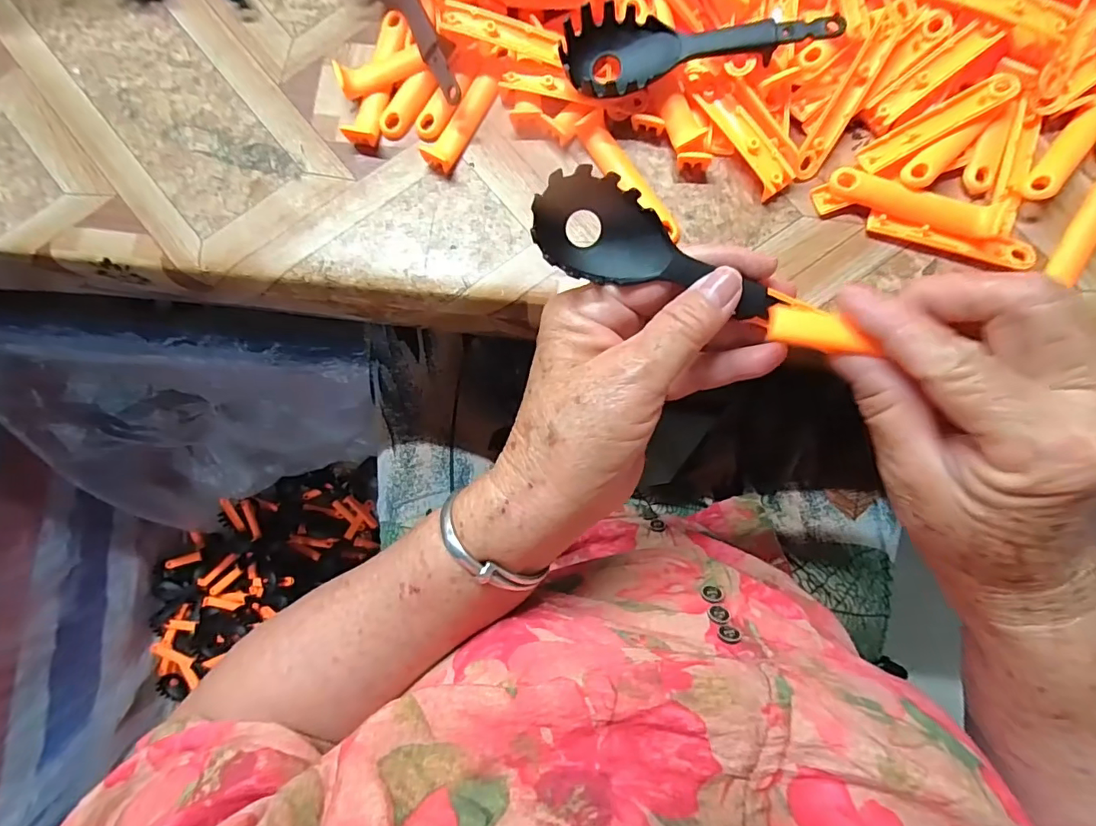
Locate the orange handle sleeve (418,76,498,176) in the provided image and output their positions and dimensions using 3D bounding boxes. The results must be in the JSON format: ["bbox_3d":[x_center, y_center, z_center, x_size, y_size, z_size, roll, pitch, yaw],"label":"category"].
[{"bbox_3d":[-0.045,-0.152,0.263,0.016,0.009,0.056,32,90,4],"label":"orange handle sleeve"}]

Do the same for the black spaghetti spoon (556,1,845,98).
[{"bbox_3d":[0.069,-0.177,0.243,0.124,0.025,0.029,-2,88,3],"label":"black spaghetti spoon"}]

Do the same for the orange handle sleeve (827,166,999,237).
[{"bbox_3d":[0.174,-0.101,0.244,0.074,0.011,0.014,23,89,4],"label":"orange handle sleeve"}]

